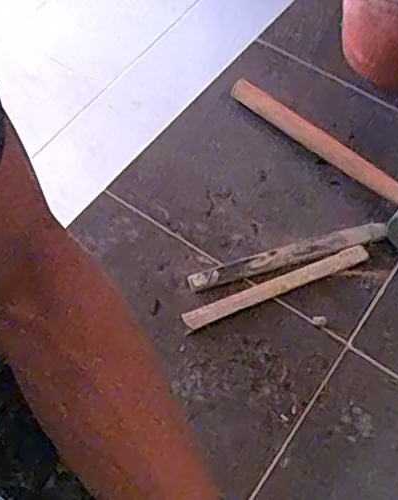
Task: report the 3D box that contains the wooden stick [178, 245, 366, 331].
[{"bbox_3d":[0.078,0.033,0.581,0.196,0.007,0.017,-20,62,-15],"label":"wooden stick"}]

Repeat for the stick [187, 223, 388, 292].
[{"bbox_3d":[0.090,0.005,0.598,0.206,0.008,0.020,-15,61,-13],"label":"stick"}]

